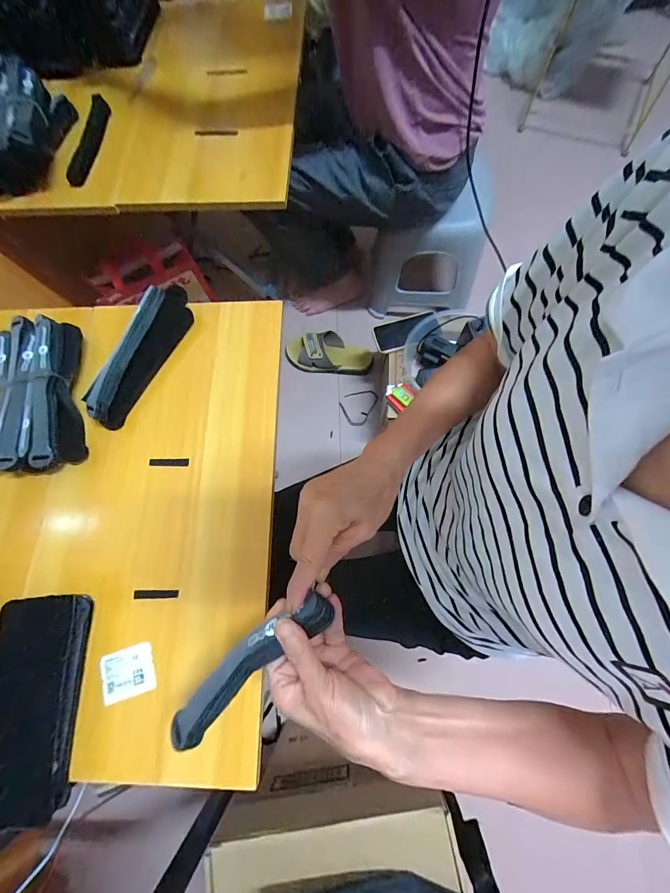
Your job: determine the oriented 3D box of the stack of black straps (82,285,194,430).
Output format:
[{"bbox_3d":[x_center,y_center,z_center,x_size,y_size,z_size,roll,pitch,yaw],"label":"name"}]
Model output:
[{"bbox_3d":[-0.267,-0.128,0.456,0.034,0.056,0.207,25,76,9],"label":"stack of black straps"}]

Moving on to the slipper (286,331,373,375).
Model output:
[{"bbox_3d":[-0.013,-0.277,0.978,0.240,0.062,0.122,-2,73,1],"label":"slipper"}]

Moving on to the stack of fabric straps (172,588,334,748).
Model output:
[{"bbox_3d":[-0.079,0.186,0.271,0.034,0.022,0.194,46,103,13],"label":"stack of fabric straps"}]

